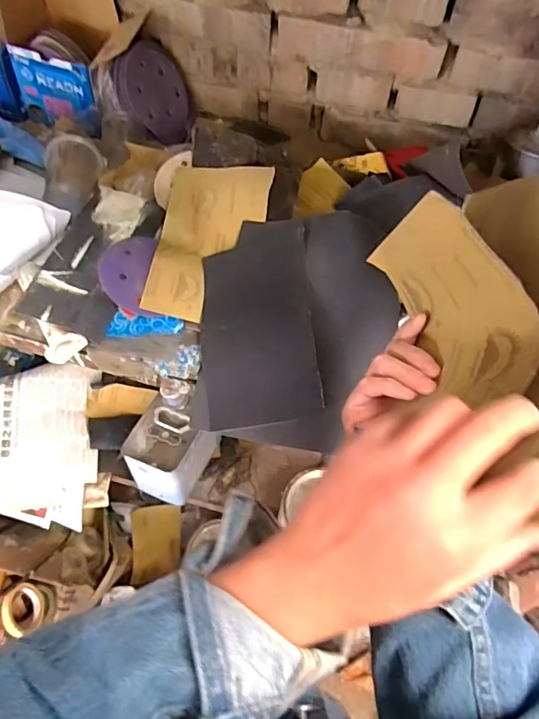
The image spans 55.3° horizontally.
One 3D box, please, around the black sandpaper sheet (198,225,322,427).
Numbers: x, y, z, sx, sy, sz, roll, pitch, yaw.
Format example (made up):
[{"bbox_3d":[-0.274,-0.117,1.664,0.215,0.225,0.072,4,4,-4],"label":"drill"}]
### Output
[{"bbox_3d":[-0.012,-0.050,0.613,0.138,0.032,0.253,-11,70,21],"label":"black sandpaper sheet"}]

